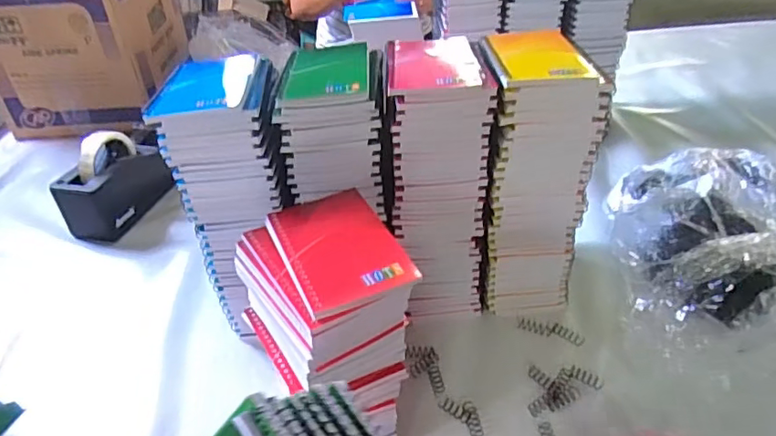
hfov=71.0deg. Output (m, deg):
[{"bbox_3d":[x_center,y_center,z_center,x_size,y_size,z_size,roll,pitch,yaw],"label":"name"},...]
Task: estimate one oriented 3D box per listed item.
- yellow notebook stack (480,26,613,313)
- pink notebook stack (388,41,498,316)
[{"bbox_3d":[0.153,-0.043,0.584,0.102,0.278,0.118,0,37,6],"label":"yellow notebook stack"},{"bbox_3d":[0.052,-0.035,0.581,0.092,0.276,0.110,-5,37,-1],"label":"pink notebook stack"}]

